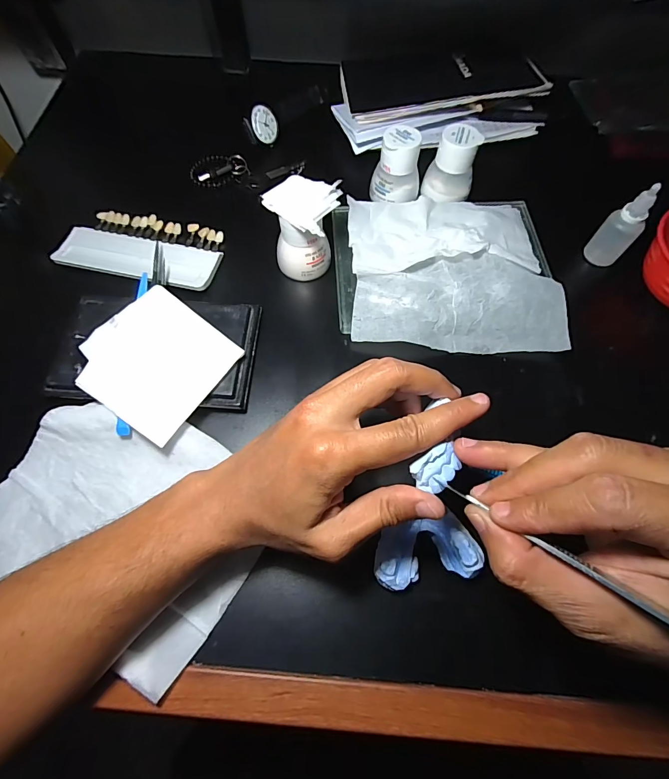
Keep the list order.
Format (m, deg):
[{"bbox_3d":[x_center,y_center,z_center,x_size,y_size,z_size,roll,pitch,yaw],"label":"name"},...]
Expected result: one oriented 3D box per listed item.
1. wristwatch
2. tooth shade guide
[{"bbox_3d":[-0.057,-0.330,0.437,0.031,0.032,0.131,34,71,14],"label":"wristwatch"},{"bbox_3d":[-0.182,-0.136,0.359,0.147,0.015,0.083,15,62,6],"label":"tooth shade guide"}]

